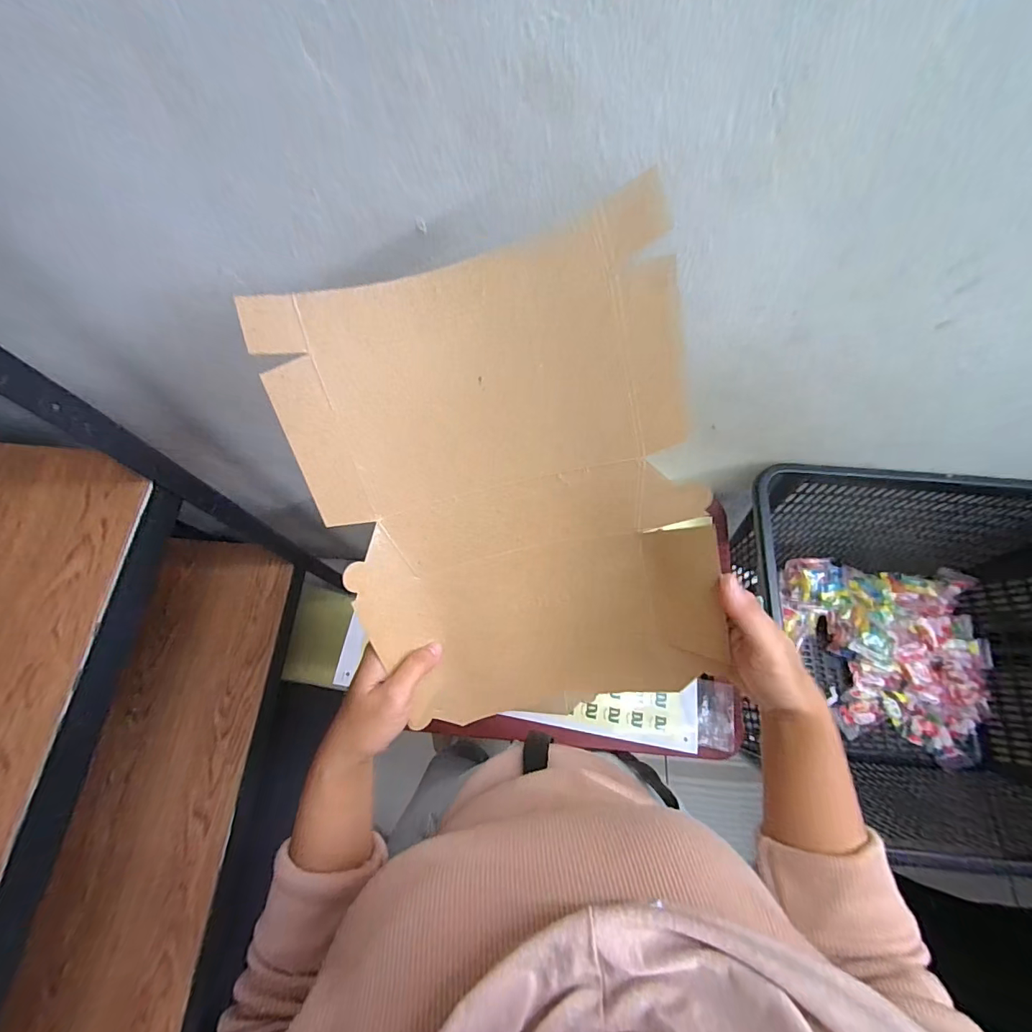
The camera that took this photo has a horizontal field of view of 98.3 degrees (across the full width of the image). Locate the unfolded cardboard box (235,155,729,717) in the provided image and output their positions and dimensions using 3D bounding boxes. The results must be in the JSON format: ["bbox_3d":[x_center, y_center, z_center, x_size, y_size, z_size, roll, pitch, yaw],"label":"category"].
[{"bbox_3d":[0.003,0.011,0.298,0.232,0.044,0.331,-13,111,7],"label":"unfolded cardboard box"}]

